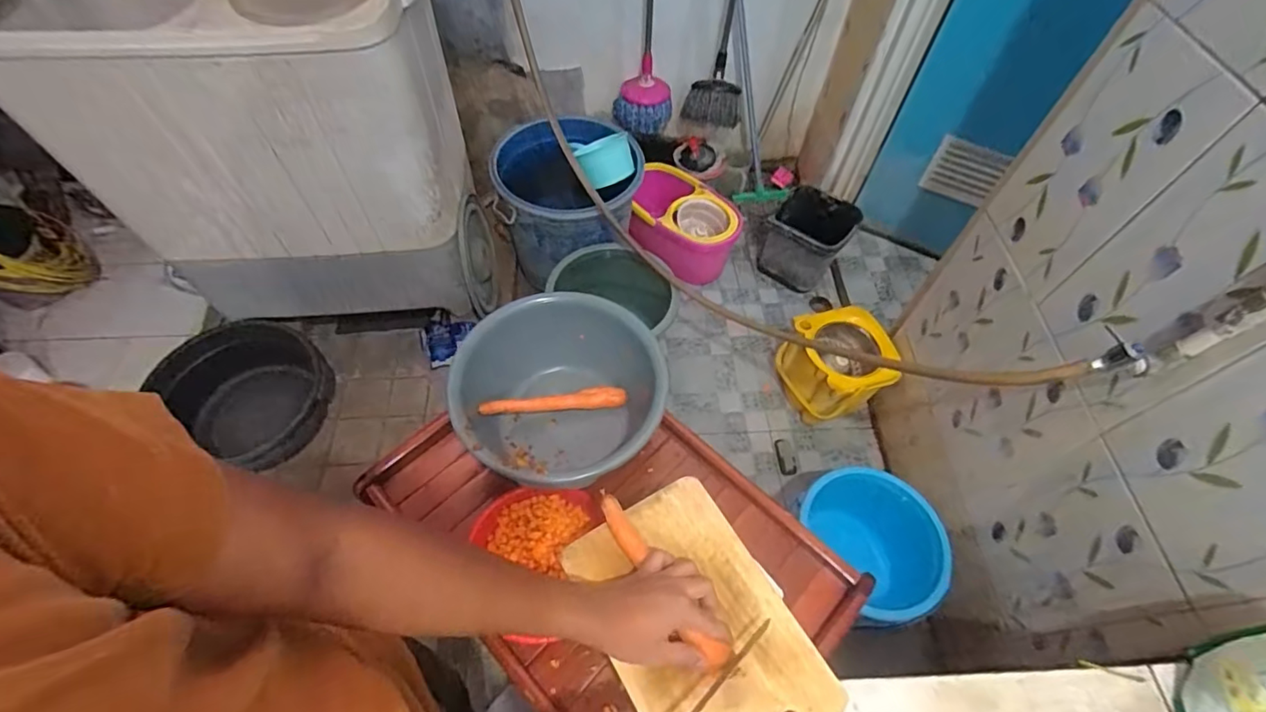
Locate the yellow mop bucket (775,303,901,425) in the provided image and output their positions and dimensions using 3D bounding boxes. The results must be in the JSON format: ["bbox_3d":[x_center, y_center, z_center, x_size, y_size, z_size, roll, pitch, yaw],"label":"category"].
[{"bbox_3d":[0.565,0.036,1.505,0.239,0.252,0.240,1,58,-1],"label":"yellow mop bucket"}]

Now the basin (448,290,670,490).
[{"bbox_3d":[-0.112,0.068,0.841,0.274,0.160,0.307,21,60,11],"label":"basin"}]

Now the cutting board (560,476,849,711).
[{"bbox_3d":[0.071,0.282,0.549,0.177,0.018,0.291,-27,62,-17],"label":"cutting board"}]

